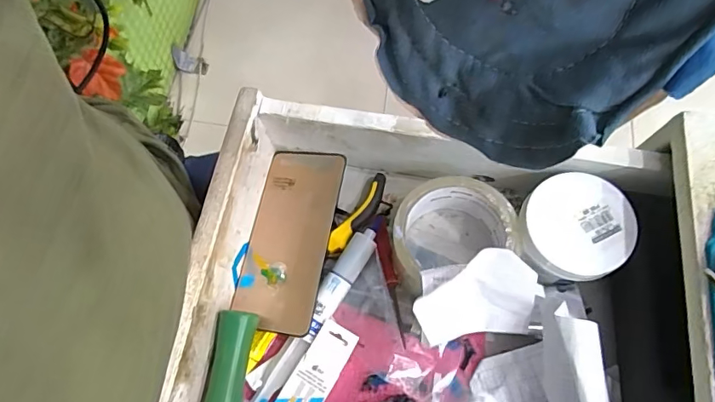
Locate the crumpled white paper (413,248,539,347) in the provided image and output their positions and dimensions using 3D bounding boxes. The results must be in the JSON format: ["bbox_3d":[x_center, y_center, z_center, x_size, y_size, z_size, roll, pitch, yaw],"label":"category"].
[{"bbox_3d":[0.079,0.074,0.320,0.081,0.068,0.031,-23,32,-31],"label":"crumpled white paper"}]

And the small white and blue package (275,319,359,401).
[{"bbox_3d":[-0.036,0.136,0.356,0.030,0.009,0.094,30,71,9],"label":"small white and blue package"}]

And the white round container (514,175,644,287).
[{"bbox_3d":[0.160,0.023,0.367,0.076,0.045,0.076,1,69,-2],"label":"white round container"}]

